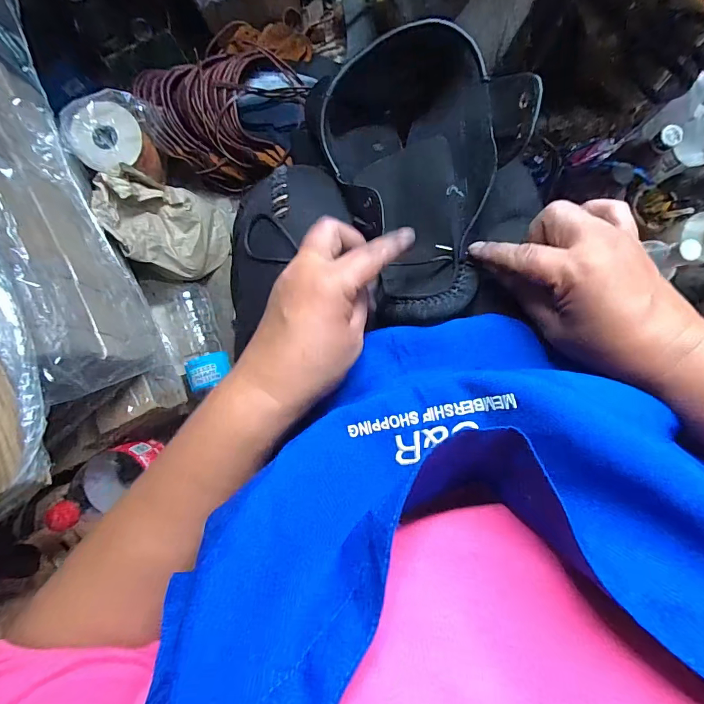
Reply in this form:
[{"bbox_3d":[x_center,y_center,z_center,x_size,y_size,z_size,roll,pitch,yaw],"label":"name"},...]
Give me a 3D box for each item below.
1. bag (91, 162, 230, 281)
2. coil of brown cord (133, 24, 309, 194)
[{"bbox_3d":[-0.308,-0.200,0.670,0.050,0.202,0.141,25,99,48],"label":"bag"},{"bbox_3d":[-0.204,-0.405,0.690,0.252,0.092,0.208,-39,88,2],"label":"coil of brown cord"}]

